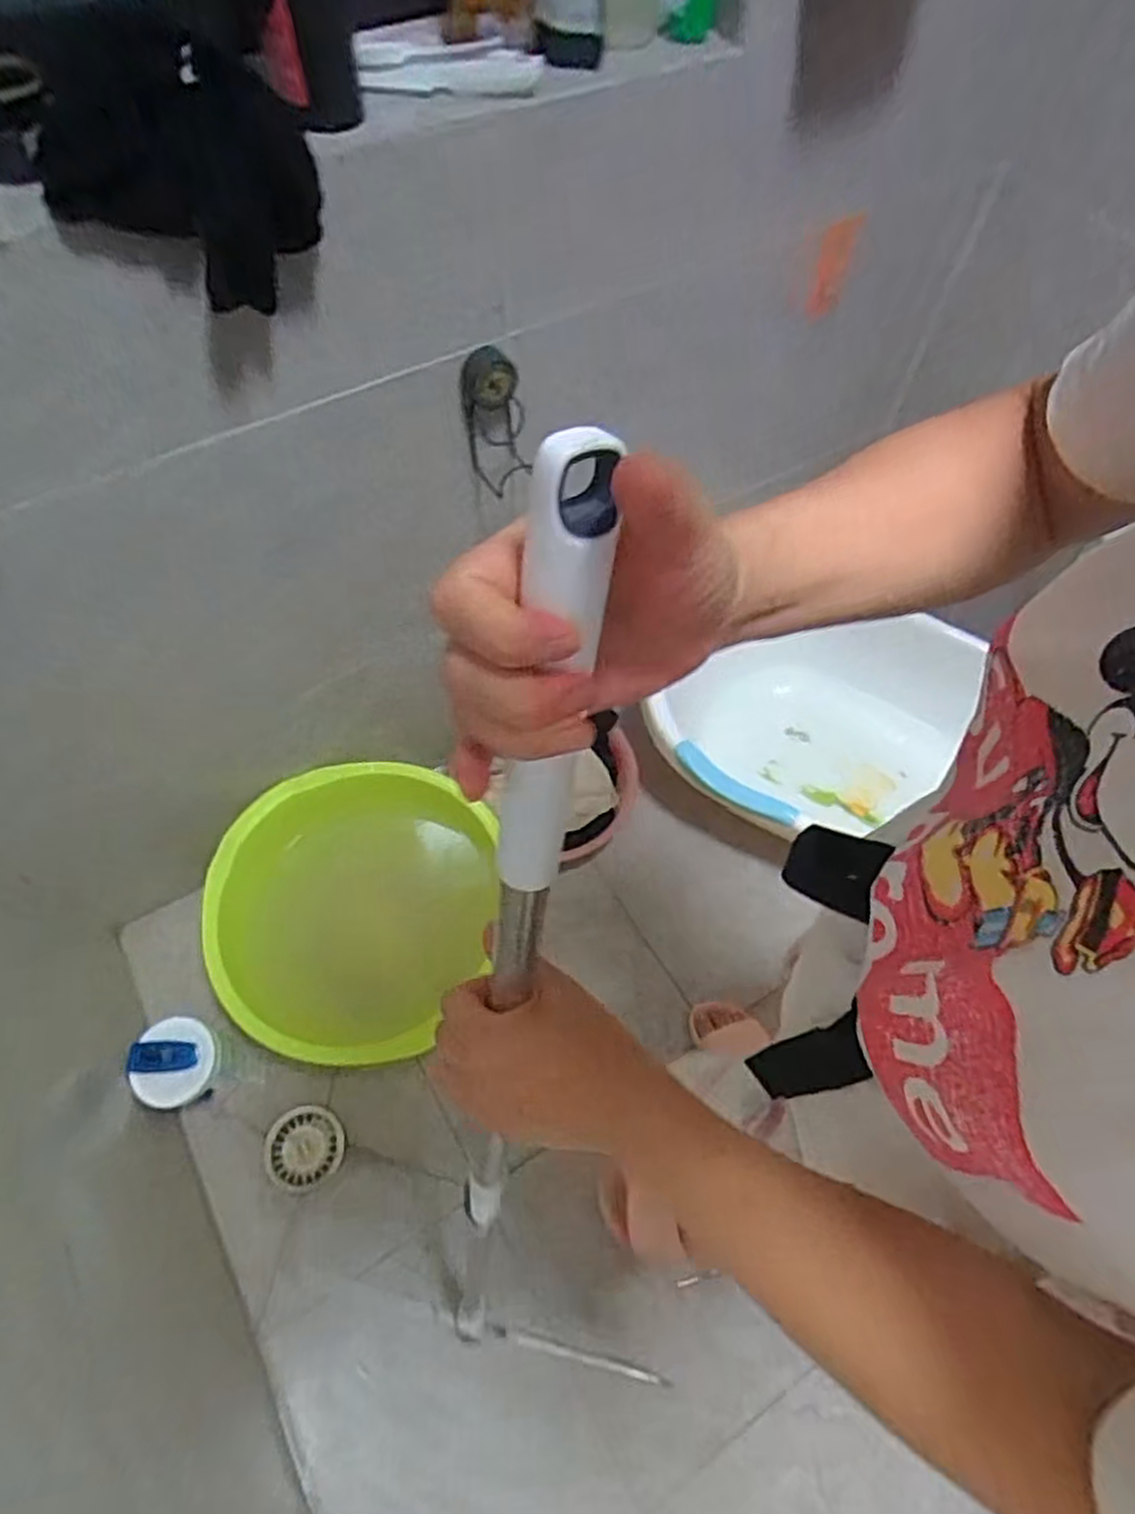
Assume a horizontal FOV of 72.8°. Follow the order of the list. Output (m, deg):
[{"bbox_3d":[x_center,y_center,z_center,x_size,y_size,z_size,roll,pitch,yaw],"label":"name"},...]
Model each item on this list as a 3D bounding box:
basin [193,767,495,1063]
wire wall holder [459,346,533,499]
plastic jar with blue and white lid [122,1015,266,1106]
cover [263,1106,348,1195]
[{"bbox_3d":[-0.312,0.250,1.207,0.421,0.214,0.450,-3,61,-3],"label":"basin"},{"bbox_3d":[-0.084,-0.377,0.871,0.066,0.151,0.049,-17,63,-11],"label":"wire wall holder"},{"bbox_3d":[-0.552,0.449,1.119,0.120,0.133,0.113,1,61,-1],"label":"plastic jar with blue and white lid"},{"bbox_3d":[-0.382,0.568,1.122,0.110,0.011,0.114,1,48,-17],"label":"cover"}]

